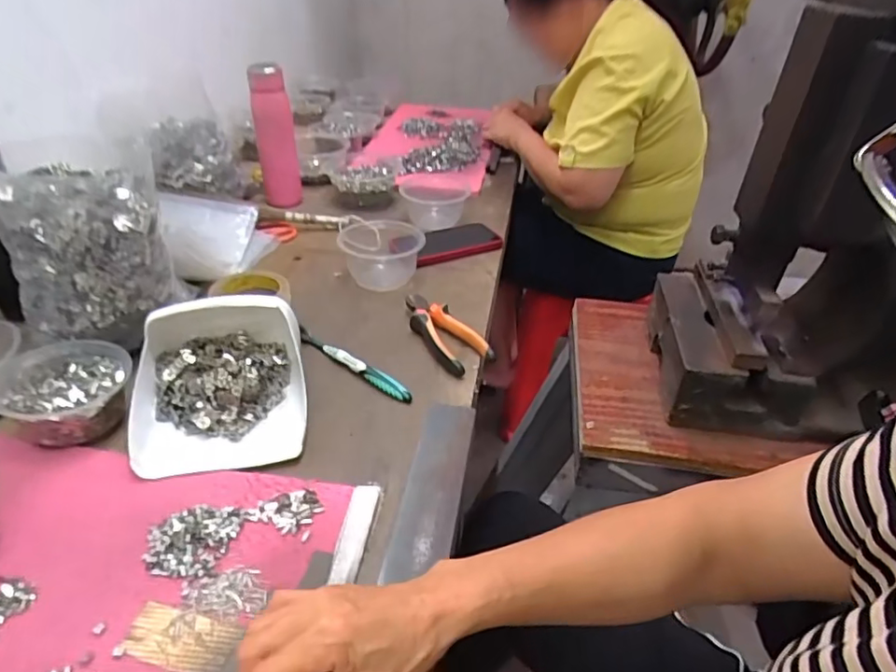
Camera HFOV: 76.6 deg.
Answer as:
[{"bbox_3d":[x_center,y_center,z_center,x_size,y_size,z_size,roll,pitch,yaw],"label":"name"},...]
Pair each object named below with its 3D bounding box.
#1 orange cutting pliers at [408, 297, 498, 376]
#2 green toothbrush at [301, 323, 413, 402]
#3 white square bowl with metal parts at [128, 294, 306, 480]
[{"bbox_3d":[-0.010,-0.009,0.676,0.055,0.027,0.149,-19,41,-29],"label":"orange cutting pliers"},{"bbox_3d":[-0.107,0.030,0.627,0.170,0.016,0.013,26,41,28],"label":"green toothbrush"},{"bbox_3d":[-0.220,0.036,0.545,0.156,0.083,0.174,-6,37,-14],"label":"white square bowl with metal parts"}]

